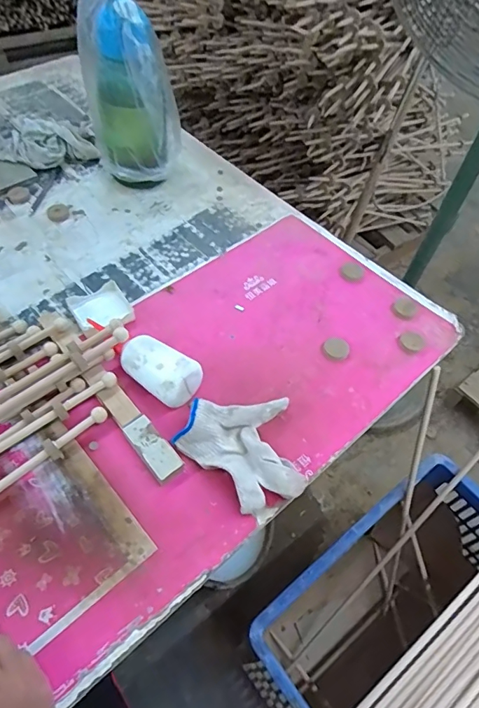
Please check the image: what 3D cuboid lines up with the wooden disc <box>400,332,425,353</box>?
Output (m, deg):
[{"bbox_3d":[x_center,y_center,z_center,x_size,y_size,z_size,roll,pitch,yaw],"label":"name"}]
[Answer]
[{"bbox_3d":[0.246,-0.017,0.654,0.033,0.004,0.032,31,58,16],"label":"wooden disc"}]

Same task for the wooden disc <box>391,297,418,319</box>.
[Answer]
[{"bbox_3d":[0.252,-0.070,0.692,0.039,0.004,0.036,2,55,-3],"label":"wooden disc"}]

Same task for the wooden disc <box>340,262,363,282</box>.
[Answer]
[{"bbox_3d":[0.179,-0.130,0.728,0.034,0.005,0.039,35,59,18],"label":"wooden disc"}]

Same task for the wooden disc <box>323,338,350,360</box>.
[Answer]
[{"bbox_3d":[0.136,-0.008,0.644,0.036,0.007,0.032,20,56,9],"label":"wooden disc"}]

